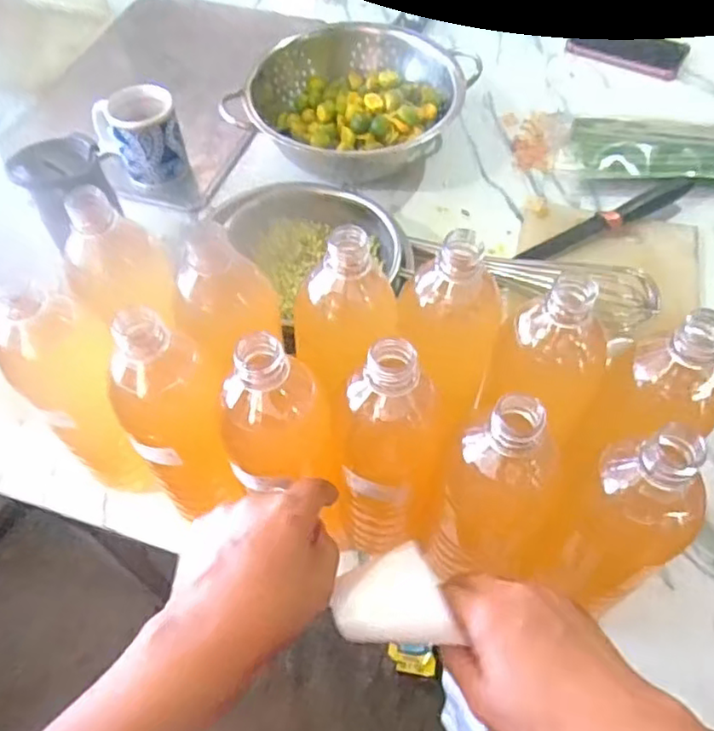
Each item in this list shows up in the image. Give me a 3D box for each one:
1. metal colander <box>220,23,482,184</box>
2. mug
[{"bbox_3d":[-0.001,-0.335,0.845,0.258,0.105,0.242,24,60,16],"label":"metal colander"},{"bbox_3d":[-0.269,-0.274,0.812,0.102,0.109,0.088,-19,58,-11],"label":"mug"}]

